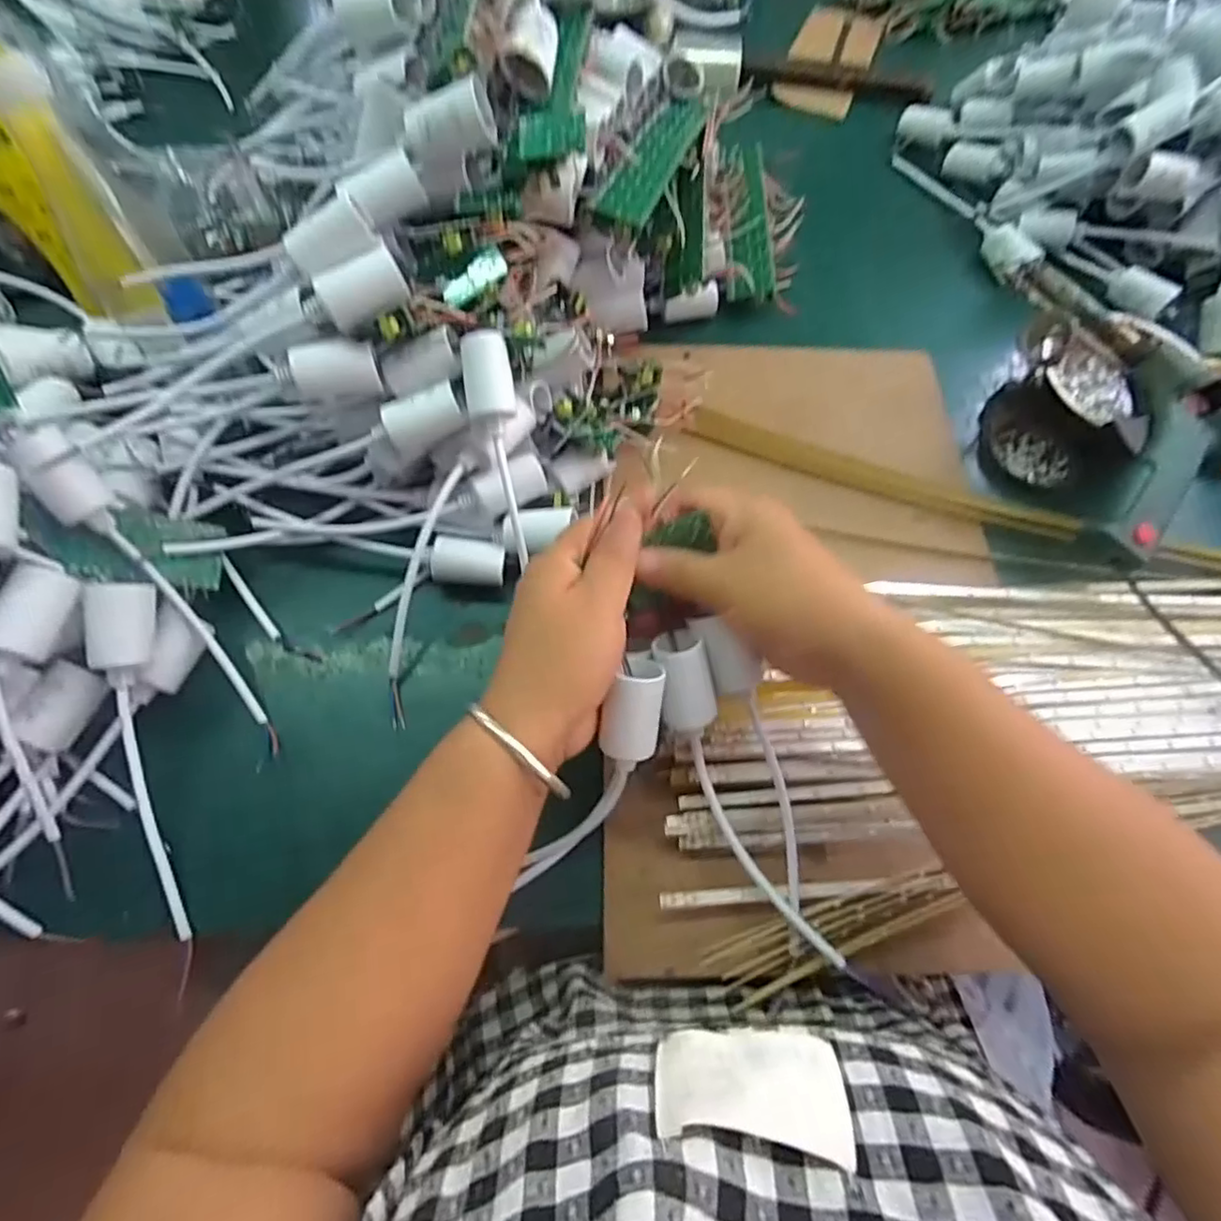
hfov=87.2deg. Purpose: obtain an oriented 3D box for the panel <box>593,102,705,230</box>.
[{"bbox_3d":[0.035,-0.335,0.469,0.034,0.008,0.205,22,57,-1],"label":"panel"}]

